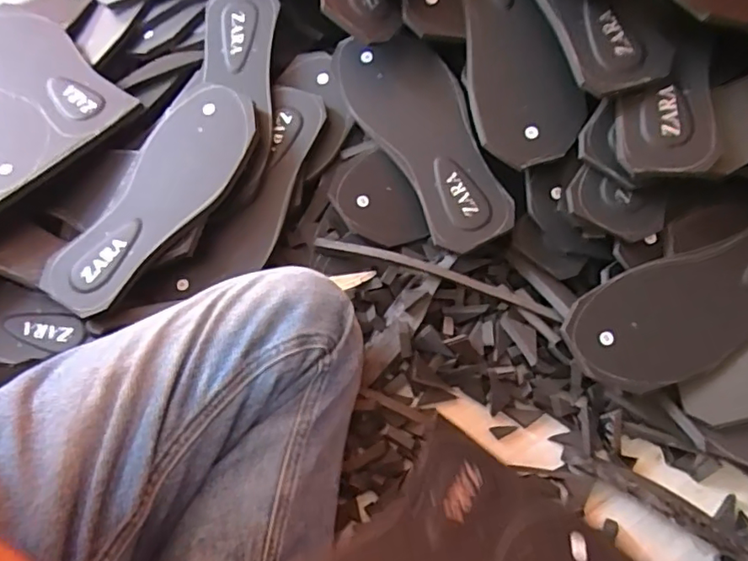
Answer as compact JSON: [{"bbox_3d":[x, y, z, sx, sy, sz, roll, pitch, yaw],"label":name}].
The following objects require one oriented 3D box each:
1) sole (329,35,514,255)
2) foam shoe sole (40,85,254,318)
[{"bbox_3d":[0.052,-0.142,0.545,0.095,0.024,0.239,-33,76,7],"label":"sole"},{"bbox_3d":[-0.201,-0.080,0.524,0.106,0.011,0.252,23,73,20],"label":"foam shoe sole"}]

